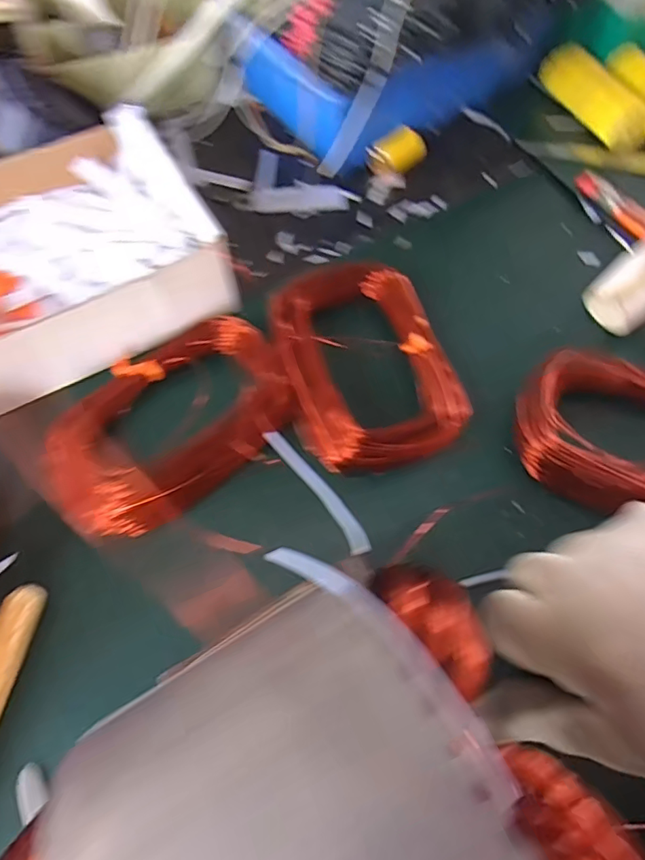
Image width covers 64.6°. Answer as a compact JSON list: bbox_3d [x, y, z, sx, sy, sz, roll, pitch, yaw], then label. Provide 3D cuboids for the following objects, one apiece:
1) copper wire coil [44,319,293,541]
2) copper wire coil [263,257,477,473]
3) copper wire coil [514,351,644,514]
[{"bbox_3d":[-0.113,-0.008,0.379,0.179,0.026,0.114,-33,69,-15],"label":"copper wire coil"},{"bbox_3d":[0.033,-0.051,0.395,0.125,0.030,0.167,-14,65,-7],"label":"copper wire coil"},{"bbox_3d":[0.232,0.006,0.355,0.183,0.035,0.126,28,68,13],"label":"copper wire coil"}]

